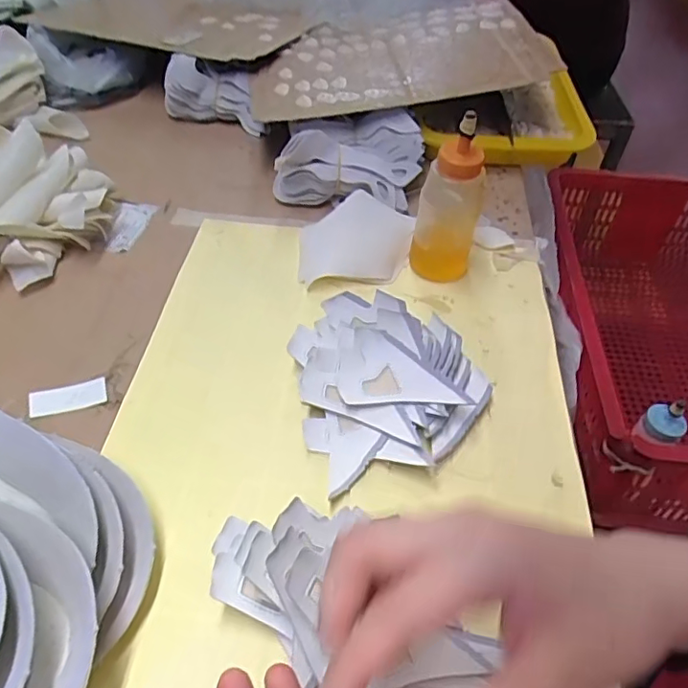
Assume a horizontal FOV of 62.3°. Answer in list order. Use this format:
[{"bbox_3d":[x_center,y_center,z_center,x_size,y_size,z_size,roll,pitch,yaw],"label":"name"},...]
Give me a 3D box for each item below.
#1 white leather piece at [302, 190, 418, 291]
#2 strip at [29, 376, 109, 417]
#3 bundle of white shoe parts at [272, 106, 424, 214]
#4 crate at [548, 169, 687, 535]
[{"bbox_3d":[0.012,-0.093,0.510,0.100,0.029,0.099,1,47,-2],"label":"white leather piece"},{"bbox_3d":[-0.194,0.037,0.402,0.049,0.004,0.022,-12,54,-15],"label":"strip"},{"bbox_3d":[0.008,-0.185,0.572,0.136,0.062,0.102,10,48,6],"label":"bundle of white shoe parts"},{"bbox_3d":[0.552,-0.022,0.924,0.448,0.205,0.638,8,48,3],"label":"crate"}]

